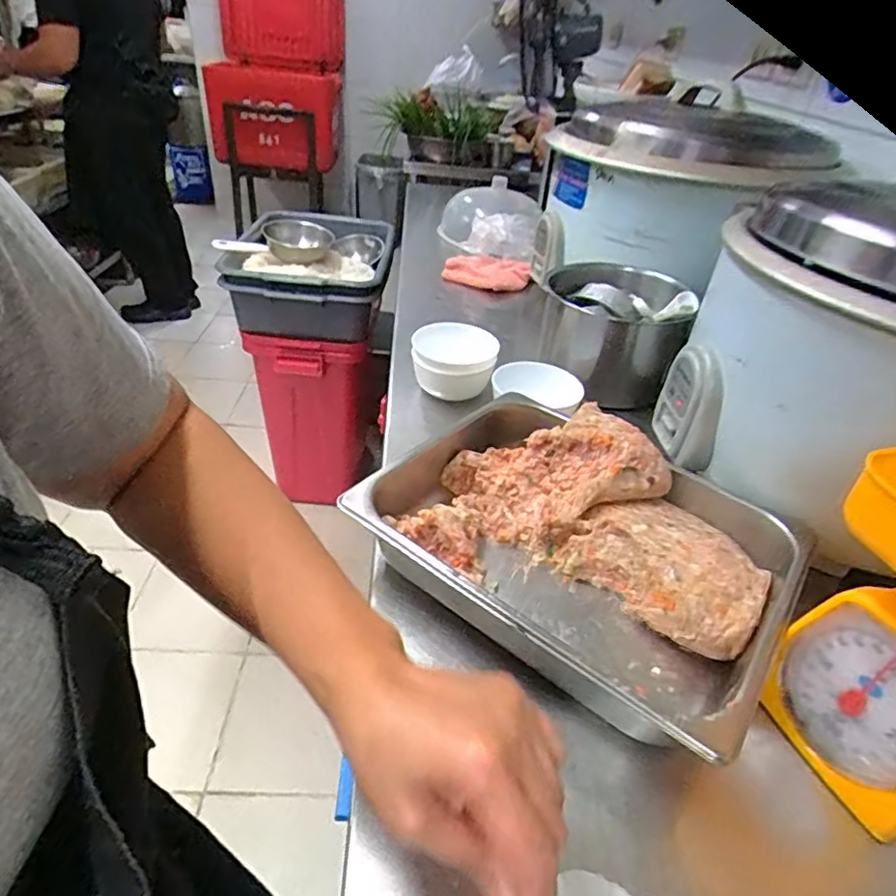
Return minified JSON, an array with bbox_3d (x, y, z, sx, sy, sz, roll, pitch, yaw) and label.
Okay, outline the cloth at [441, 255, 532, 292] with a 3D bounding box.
[{"bbox_3d":[0.079,-0.337,1.097,0.162,0.045,0.113,24,40,22],"label":"cloth"}]

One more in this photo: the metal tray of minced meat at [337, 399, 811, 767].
[{"bbox_3d":[0.107,0.073,0.493,0.318,0.076,0.258,28,42,28],"label":"metal tray of minced meat"}]

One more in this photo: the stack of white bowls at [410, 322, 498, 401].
[{"bbox_3d":[0.006,-0.105,0.734,0.106,0.068,0.102,8,37,1],"label":"stack of white bowls"}]

